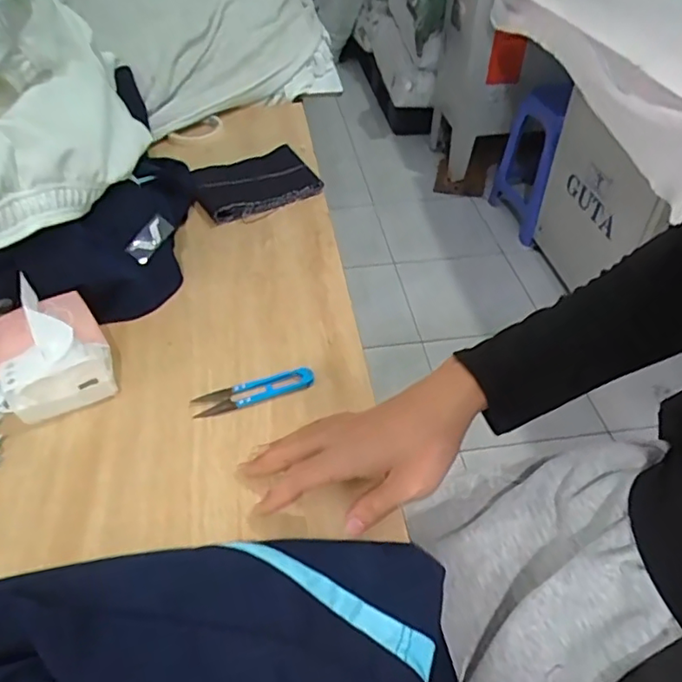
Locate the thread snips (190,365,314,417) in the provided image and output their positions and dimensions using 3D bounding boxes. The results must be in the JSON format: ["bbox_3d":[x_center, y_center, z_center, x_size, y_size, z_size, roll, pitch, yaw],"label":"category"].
[{"bbox_3d":[-0.085,0.049,0.560,0.118,0.012,0.026,-14,46,-13],"label":"thread snips"}]

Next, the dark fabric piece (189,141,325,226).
[{"bbox_3d":[-0.124,-0.229,0.823,0.164,0.023,0.118,-20,48,-19],"label":"dark fabric piece"}]

